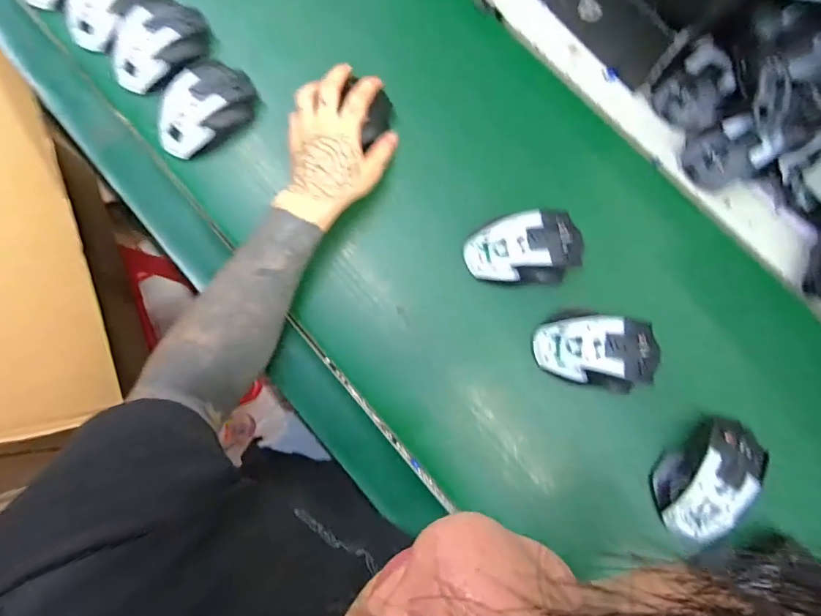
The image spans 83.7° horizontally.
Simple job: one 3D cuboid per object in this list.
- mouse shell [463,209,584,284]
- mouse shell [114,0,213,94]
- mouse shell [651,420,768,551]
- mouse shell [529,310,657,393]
[{"bbox_3d":[0.115,-0.060,0.459,0.115,0.036,0.067,-3,79,-1],"label":"mouse shell"},{"bbox_3d":[-0.283,-0.297,0.503,0.111,0.034,0.078,-41,81,-8],"label":"mouse shell"},{"bbox_3d":[0.273,0.155,0.417,0.075,0.030,0.117,43,82,8],"label":"mouse shell"},{"bbox_3d":[0.181,0.041,0.437,0.115,0.032,0.066,7,79,1],"label":"mouse shell"}]

